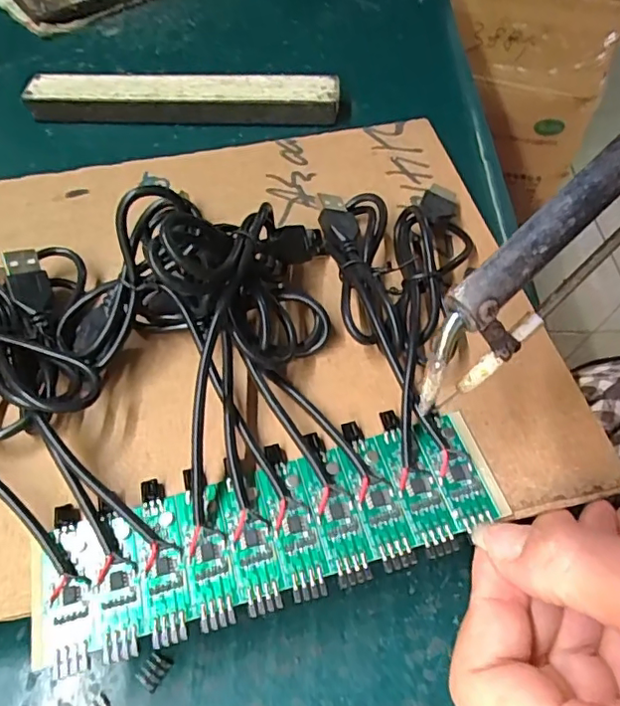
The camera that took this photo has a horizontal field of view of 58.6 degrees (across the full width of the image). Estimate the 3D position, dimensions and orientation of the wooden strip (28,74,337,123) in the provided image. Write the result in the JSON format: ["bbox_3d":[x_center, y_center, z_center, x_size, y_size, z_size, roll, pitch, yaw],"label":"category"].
[{"bbox_3d":[-0.081,-0.162,0.355,0.196,0.021,0.024,3,54,4],"label":"wooden strip"}]

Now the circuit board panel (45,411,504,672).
[{"bbox_3d":[-0.012,0.052,0.168,0.139,0.005,0.046,-15,55,-8],"label":"circuit board panel"}]

